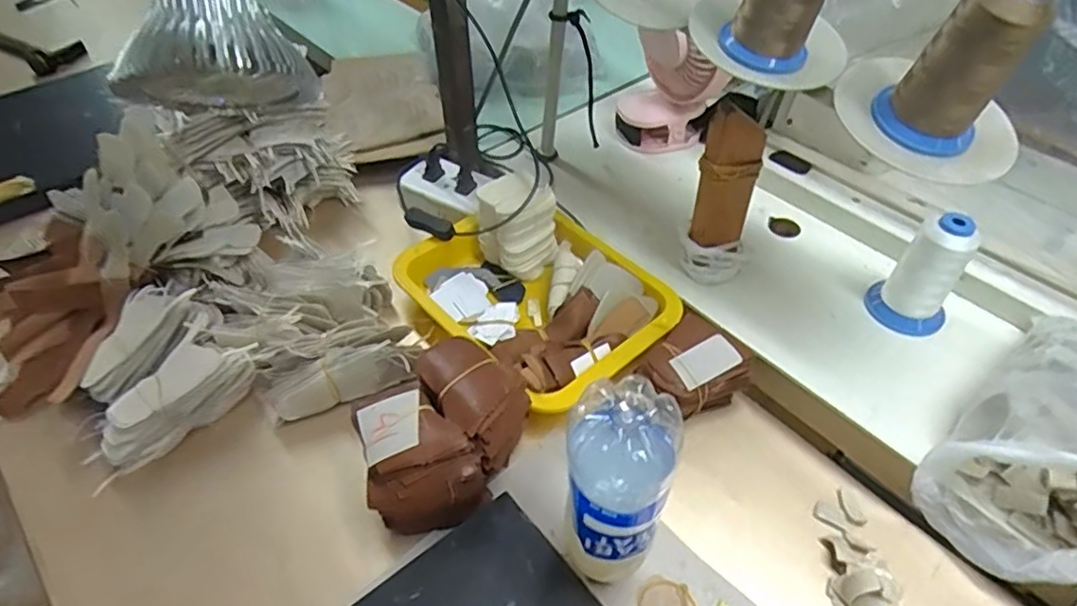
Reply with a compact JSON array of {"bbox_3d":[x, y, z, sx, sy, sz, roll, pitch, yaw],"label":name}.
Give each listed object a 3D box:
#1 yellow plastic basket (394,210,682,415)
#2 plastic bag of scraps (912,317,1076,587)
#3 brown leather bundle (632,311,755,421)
[{"bbox_3d":[-0.004,-0.011,0.634,0.188,0.050,0.261,-32,57,-27],"label":"yellow plastic basket"},{"bbox_3d":[0.410,0.101,0.468,0.226,0.086,0.143,-27,55,-24],"label":"plastic bag of scraps"},{"bbox_3d":[0.132,0.064,0.549,0.082,0.069,0.077,-30,57,-26],"label":"brown leather bundle"}]

